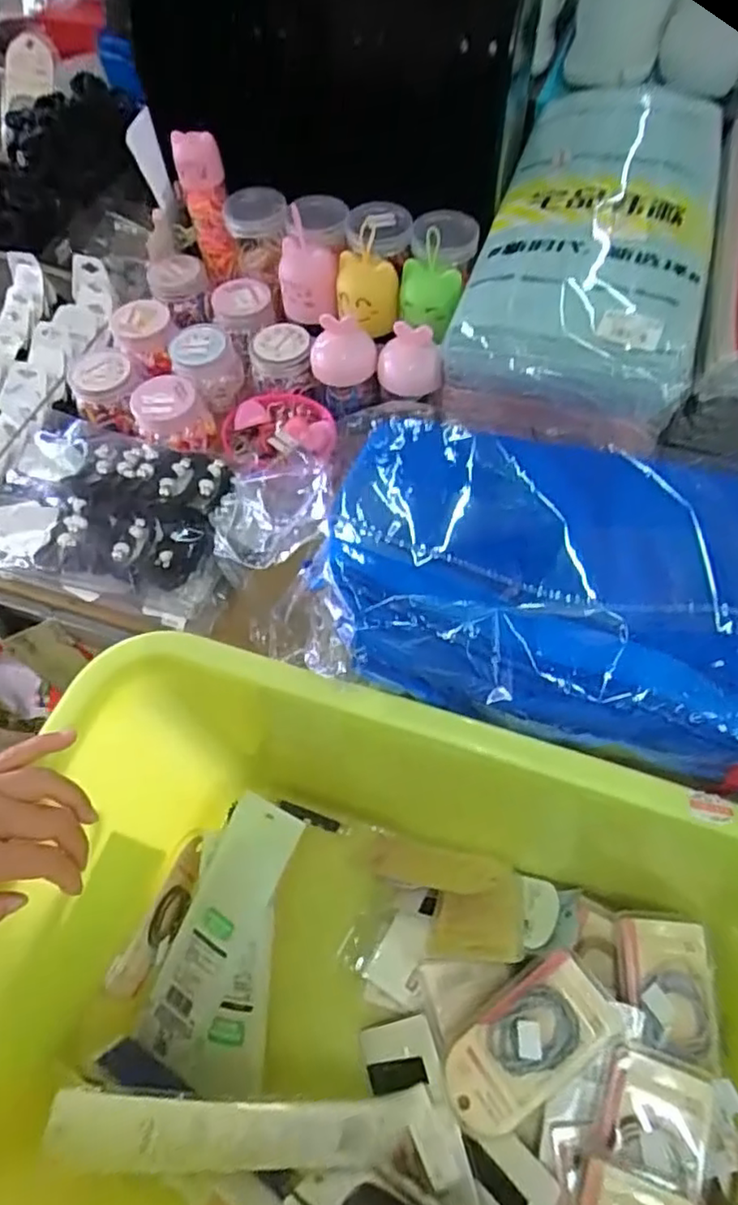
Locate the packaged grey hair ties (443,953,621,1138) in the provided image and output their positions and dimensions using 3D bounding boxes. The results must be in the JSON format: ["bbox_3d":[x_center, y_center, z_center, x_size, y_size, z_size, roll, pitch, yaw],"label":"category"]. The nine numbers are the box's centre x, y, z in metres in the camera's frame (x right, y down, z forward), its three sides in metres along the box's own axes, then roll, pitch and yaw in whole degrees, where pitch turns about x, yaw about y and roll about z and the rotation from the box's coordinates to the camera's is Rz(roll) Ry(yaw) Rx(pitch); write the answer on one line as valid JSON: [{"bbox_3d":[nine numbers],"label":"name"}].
[{"bbox_3d":[0.118,0.332,0.469,0.137,0.028,0.067,-42,67,-2],"label":"packaged grey hair ties"}]

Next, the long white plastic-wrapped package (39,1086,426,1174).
[{"bbox_3d":[-0.084,0.382,0.453,0.271,0.042,0.051,14,61,-17],"label":"long white plastic-wrapped package"}]

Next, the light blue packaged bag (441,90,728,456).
[{"bbox_3d":[0.173,-0.265,0.497,0.165,0.112,0.278,15,63,10],"label":"light blue packaged bag"}]

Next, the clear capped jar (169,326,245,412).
[{"bbox_3d":[-0.140,-0.204,0.554,0.053,0.055,0.048,-22,63,-9],"label":"clear capped jar"}]

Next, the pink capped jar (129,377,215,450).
[{"bbox_3d":[-0.163,-0.153,0.515,0.050,0.040,0.054,-1,62,2],"label":"pink capped jar"}]

